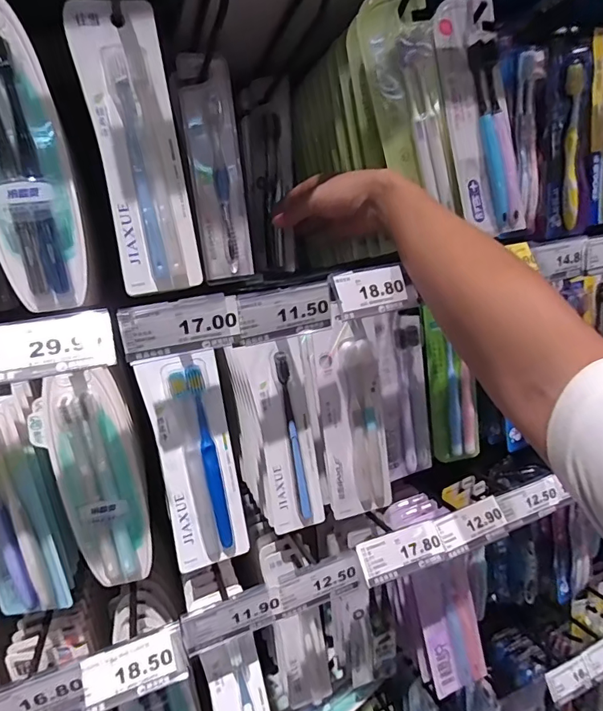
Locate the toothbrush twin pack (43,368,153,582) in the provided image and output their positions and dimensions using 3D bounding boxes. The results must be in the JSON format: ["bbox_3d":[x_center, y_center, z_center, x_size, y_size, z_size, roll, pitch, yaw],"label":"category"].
[{"bbox_3d":[-0.182,0.117,0.410,0.066,0.205,0.034,-15,15,-30],"label":"toothbrush twin pack"}]

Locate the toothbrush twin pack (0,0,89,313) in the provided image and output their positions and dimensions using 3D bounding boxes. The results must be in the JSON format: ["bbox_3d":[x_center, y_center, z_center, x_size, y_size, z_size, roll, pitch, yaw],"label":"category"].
[{"bbox_3d":[-0.220,-0.148,0.347,0.075,0.224,0.018,-18,17,-17],"label":"toothbrush twin pack"}]

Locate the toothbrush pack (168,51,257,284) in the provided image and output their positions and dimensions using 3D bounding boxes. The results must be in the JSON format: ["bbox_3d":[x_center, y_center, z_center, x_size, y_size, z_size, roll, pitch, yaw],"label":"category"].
[{"bbox_3d":[-0.098,-0.204,0.505,0.064,0.227,0.022,-11,13,-14],"label":"toothbrush pack"}]

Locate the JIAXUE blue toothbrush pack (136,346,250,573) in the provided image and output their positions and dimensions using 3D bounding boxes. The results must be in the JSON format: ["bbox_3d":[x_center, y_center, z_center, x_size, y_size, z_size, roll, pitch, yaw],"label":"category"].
[{"bbox_3d":[-0.095,0.103,0.418,0.069,0.205,0.018,-11,14,-16],"label":"JIAXUE blue toothbrush pack"}]

